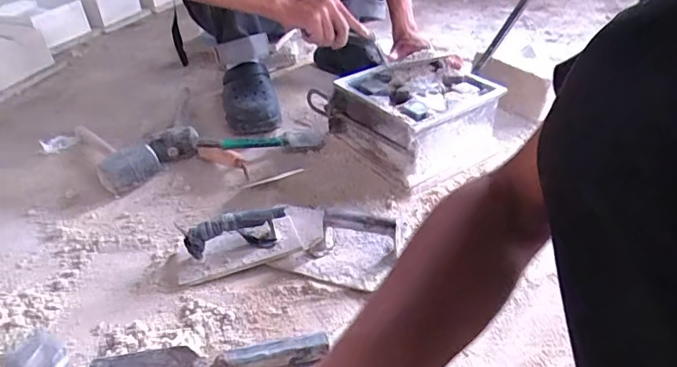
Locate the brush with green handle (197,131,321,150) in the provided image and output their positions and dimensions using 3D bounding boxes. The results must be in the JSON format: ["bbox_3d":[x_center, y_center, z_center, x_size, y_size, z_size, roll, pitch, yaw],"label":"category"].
[{"bbox_3d":[-0.150,-0.082,0.943,0.246,0.018,0.065,-6,35,-28],"label":"brush with green handle"}]

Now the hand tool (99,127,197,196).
[{"bbox_3d":[-0.354,-0.047,0.911,0.058,0.069,0.193,26,44,32],"label":"hand tool"}]

